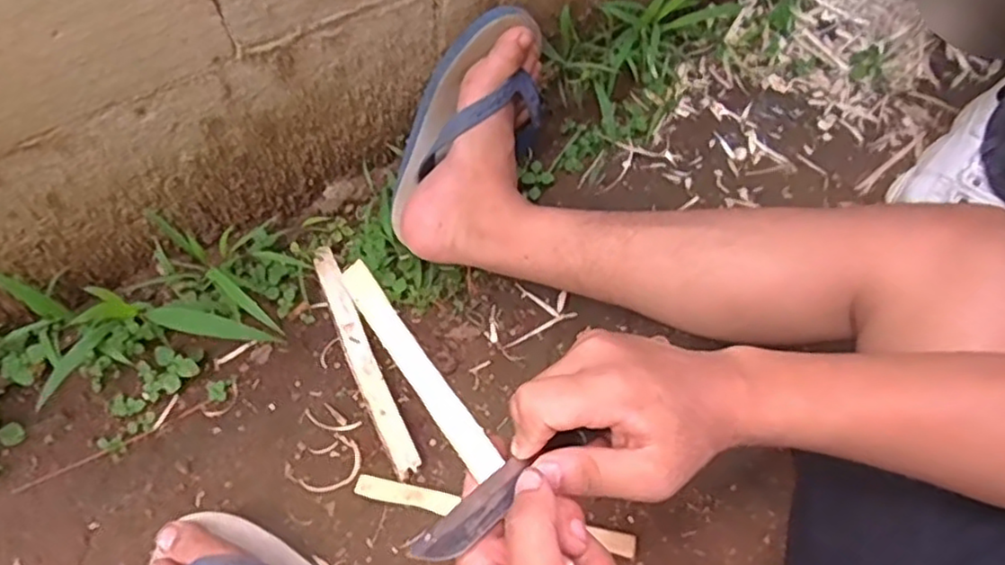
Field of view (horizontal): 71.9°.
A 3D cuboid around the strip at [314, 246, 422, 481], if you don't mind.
[{"bbox_3d":[-0.129,0.065,0.630,0.024,0.010,0.219,-23,74,-12],"label":"strip"}]

